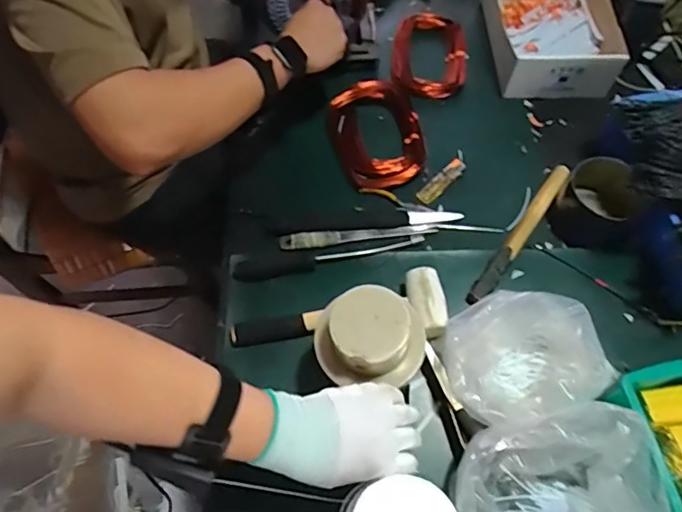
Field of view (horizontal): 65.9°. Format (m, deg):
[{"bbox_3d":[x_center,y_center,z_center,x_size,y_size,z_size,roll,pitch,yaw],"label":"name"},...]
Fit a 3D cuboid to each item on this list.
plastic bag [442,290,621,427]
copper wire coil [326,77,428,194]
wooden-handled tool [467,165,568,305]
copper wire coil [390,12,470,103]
[{"bbox_3d":[0.192,0.116,0.584,0.147,0.093,0.134,-8,64,-3],"label":"plastic bag"},{"bbox_3d":[0.053,-0.180,0.765,0.129,0.029,0.176,-14,65,-6],"label":"copper wire coil"},{"bbox_3d":[0.237,-0.031,0.696,0.023,0.015,0.247,34,69,16],"label":"wooden-handled tool"},{"bbox_3d":[0.141,-0.315,0.833,0.113,0.034,0.156,1,64,1],"label":"copper wire coil"}]

